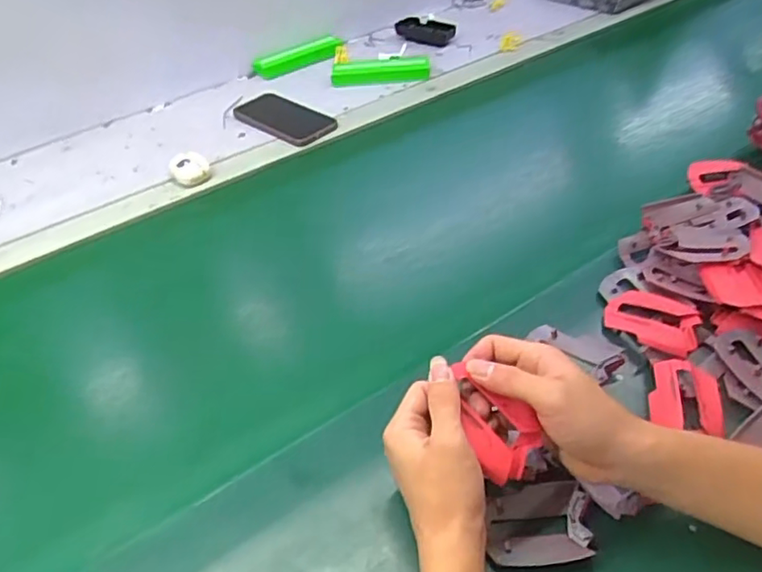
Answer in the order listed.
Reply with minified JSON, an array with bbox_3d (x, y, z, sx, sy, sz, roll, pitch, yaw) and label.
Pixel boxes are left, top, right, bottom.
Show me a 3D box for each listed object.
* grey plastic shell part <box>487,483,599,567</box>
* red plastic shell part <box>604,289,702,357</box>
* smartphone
[{"bbox_3d":[0.112,0.170,0.450,0.071,0.013,0.059,-3,43,2],"label":"grey plastic shell part"},{"bbox_3d":[0.248,0.030,0.571,0.080,0.016,0.055,27,51,30],"label":"red plastic shell part"},{"bbox_3d":[-0.142,-0.249,0.925,0.166,0.017,0.087,27,51,30],"label":"smartphone"}]

